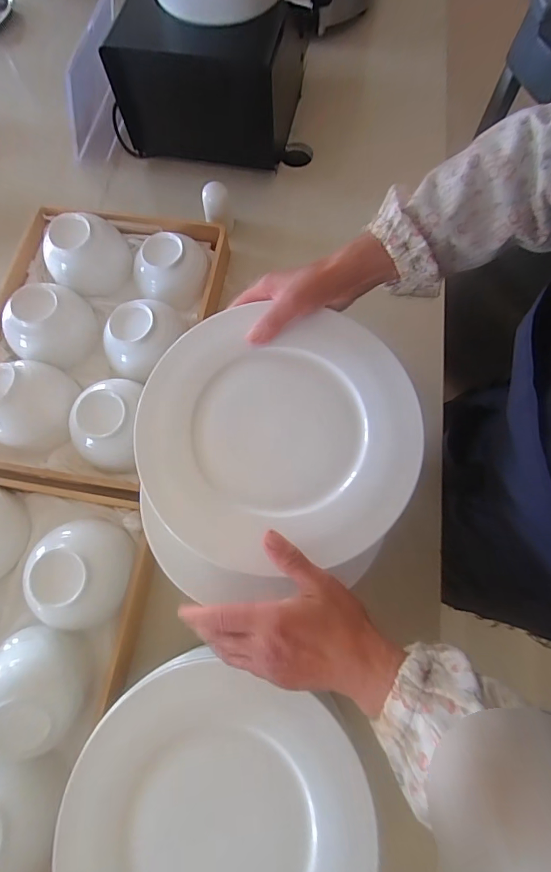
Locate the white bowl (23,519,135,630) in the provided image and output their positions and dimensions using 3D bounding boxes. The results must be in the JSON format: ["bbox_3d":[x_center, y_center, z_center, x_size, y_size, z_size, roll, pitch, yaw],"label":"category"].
[{"bbox_3d":[-0.215,0.147,0.448,0.100,0.067,0.110,0,72,1],"label":"white bowl"}]

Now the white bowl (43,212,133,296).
[{"bbox_3d":[-0.272,-0.265,0.604,0.117,0.078,0.104,-27,74,-7],"label":"white bowl"}]

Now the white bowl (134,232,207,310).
[{"bbox_3d":[-0.150,-0.241,0.590,0.108,0.056,0.106,-5,72,-1],"label":"white bowl"}]

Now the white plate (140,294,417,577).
[{"bbox_3d":[-0.001,-0.003,0.379,0.247,0.022,0.233,0,72,1],"label":"white plate"}]

